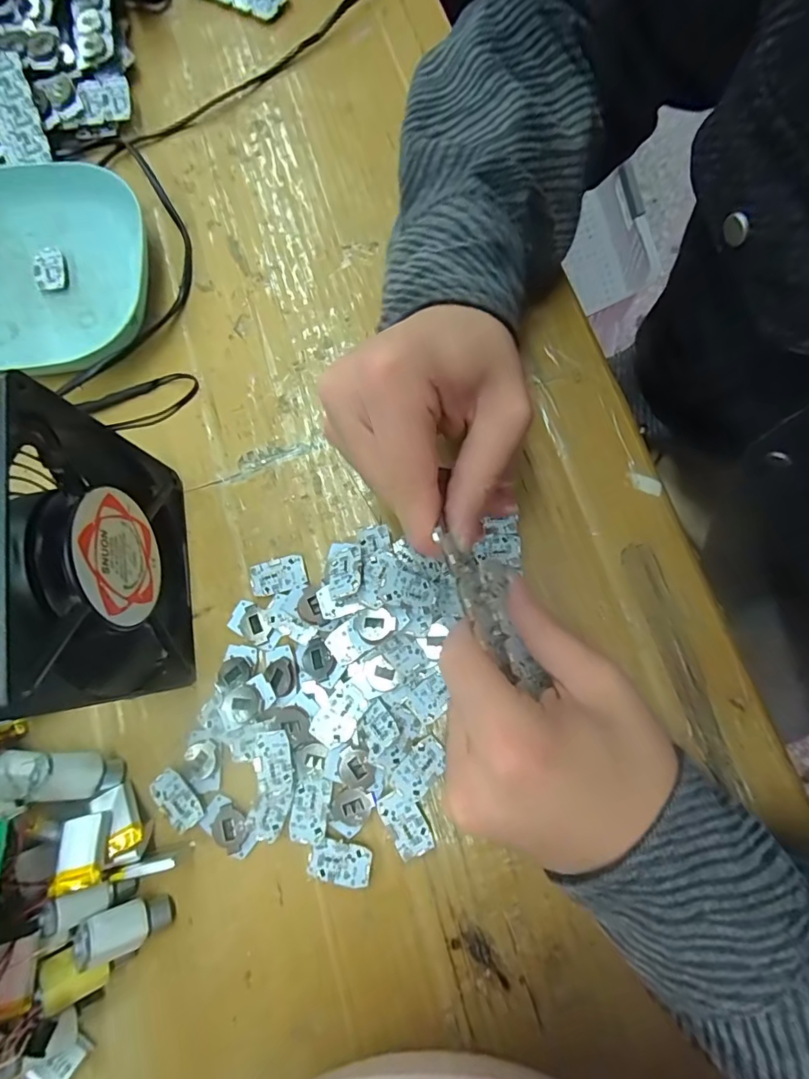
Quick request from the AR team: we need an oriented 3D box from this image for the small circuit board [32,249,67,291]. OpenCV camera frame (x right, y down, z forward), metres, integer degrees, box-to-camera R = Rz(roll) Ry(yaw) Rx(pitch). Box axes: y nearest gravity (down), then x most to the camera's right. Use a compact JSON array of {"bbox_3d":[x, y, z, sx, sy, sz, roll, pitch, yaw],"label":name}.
[{"bbox_3d":[-0.224,-0.169,0.311,0.020,0.006,0.027,-10,77,1],"label":"small circuit board"}]

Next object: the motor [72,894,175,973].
[{"bbox_3d":[-0.125,0.176,0.223,0.039,0.013,0.020,2,72,-41],"label":"motor"}]

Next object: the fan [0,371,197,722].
[{"bbox_3d":[-0.139,0.009,0.211,0.045,0.116,0.124,-11,77,2],"label":"fan"}]

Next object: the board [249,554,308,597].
[{"bbox_3d":[-0.068,0.020,0.265,0.029,0.004,0.018,-15,77,0],"label":"board"}]

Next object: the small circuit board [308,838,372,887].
[{"bbox_3d":[-0.030,0.152,0.232,0.029,0.004,0.017,7,78,5],"label":"small circuit board"}]

